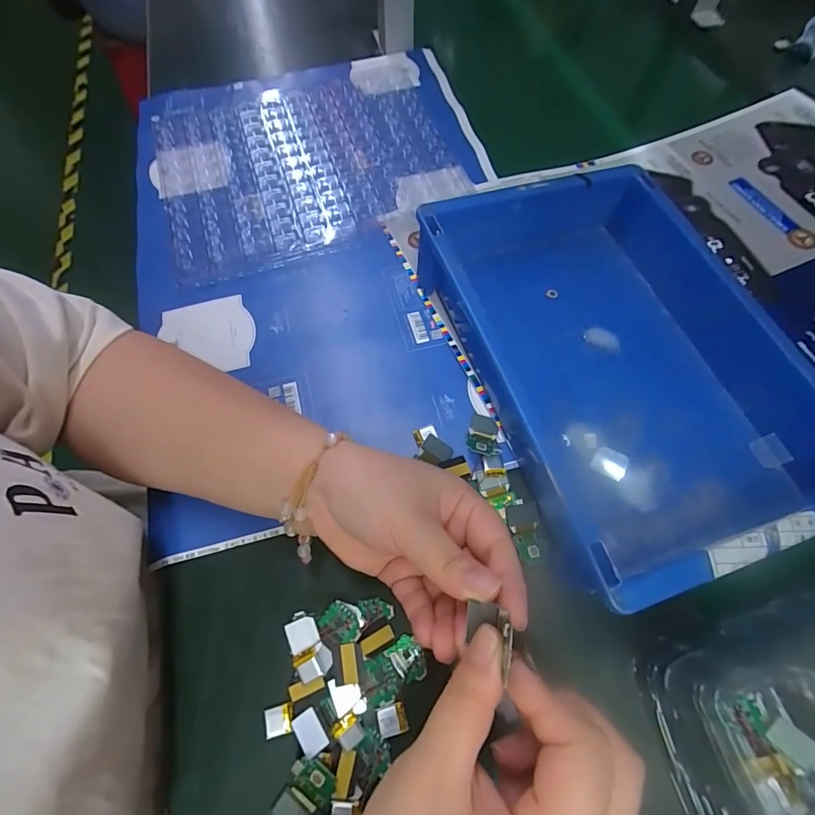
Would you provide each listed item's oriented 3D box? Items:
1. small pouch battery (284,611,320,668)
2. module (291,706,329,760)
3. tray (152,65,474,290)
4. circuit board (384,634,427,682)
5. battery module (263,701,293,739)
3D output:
[{"bbox_3d":[-0.064,0.142,0.262,0.019,0.009,0.027,-21,66,-10],"label":"small pouch battery"},{"bbox_3d":[-0.056,0.187,0.243,0.014,0.005,0.022,-33,69,-15],"label":"module"},{"bbox_3d":[-0.099,-0.275,0.447,0.316,0.013,0.269,-19,66,-9],"label":"tray"},{"bbox_3d":[0.001,0.153,0.256,0.019,0.004,0.025,-36,69,-16],"label":"circuit board"},{"bbox_3d":[-0.075,0.184,0.247,0.017,0.004,0.015,-14,65,-7],"label":"battery module"}]

